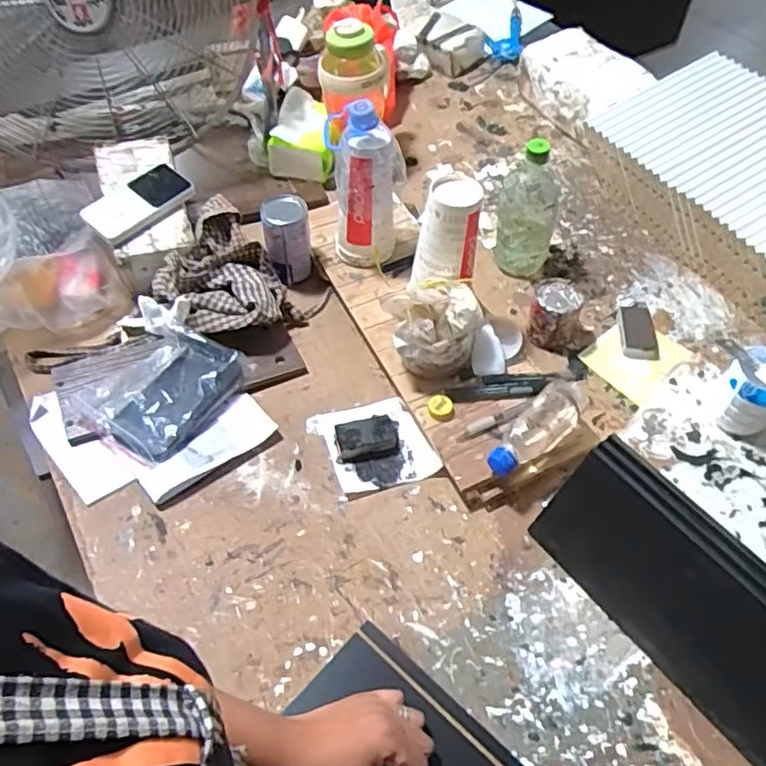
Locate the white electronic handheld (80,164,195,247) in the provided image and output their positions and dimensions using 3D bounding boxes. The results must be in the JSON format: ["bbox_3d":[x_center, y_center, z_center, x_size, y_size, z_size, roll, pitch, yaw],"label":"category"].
[{"bbox_3d":[-0.340,-0.252,0.868,0.086,0.017,0.148,33,60,17],"label":"white electronic handheld"}]

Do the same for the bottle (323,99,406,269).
[{"bbox_3d":[-0.023,-0.264,0.856,0.100,0.228,0.079,0,56,-1],"label":"bottle"}]

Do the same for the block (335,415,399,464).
[{"bbox_3d":[-0.019,0.068,0.768,0.074,0.024,0.048,-8,53,-9],"label":"block"}]

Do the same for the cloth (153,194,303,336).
[{"bbox_3d":[-0.237,-0.152,0.878,0.166,0.079,0.253,-24,58,-22],"label":"cloth"}]

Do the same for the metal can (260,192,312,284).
[{"bbox_3d":[-0.139,-0.210,0.904,0.065,0.094,0.080,-6,53,-10],"label":"metal can"}]

